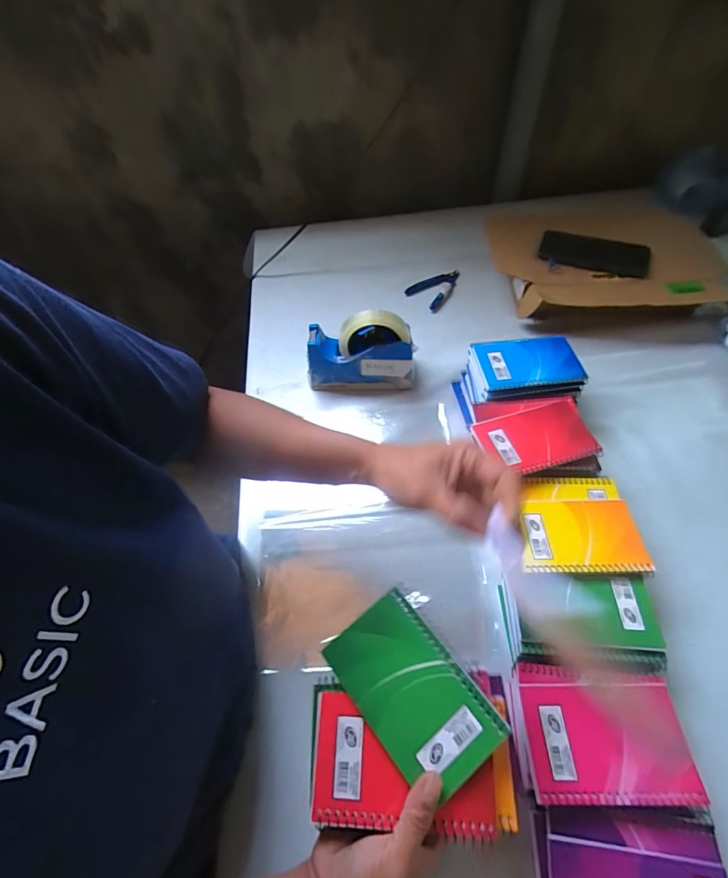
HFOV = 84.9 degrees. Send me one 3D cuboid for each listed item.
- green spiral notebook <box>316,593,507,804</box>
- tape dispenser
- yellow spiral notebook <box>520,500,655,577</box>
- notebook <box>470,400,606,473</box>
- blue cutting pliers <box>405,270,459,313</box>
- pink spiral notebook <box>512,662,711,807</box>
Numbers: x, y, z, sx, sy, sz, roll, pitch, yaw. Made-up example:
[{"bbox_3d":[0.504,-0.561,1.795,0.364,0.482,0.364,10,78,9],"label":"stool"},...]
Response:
[{"bbox_3d":[0.037,0.193,0.305,0.078,0.005,0.129,-38,71,-11],"label":"green spiral notebook"},{"bbox_3d":[-0.008,-0.125,0.585,0.159,0.119,0.057,8,56,9],"label":"tape dispenser"},{"bbox_3d":[0.229,0.103,0.425,0.118,0.016,0.077,0,55,5],"label":"yellow spiral notebook"},{"bbox_3d":[0.208,0.000,0.484,0.127,0.011,0.079,-14,55,-5],"label":"notebook"},{"bbox_3d":[0.141,-0.283,0.745,0.106,0.013,0.073,-36,61,-20],"label":"blue cutting pliers"},{"bbox_3d":[0.205,0.254,0.345,0.129,0.015,0.094,0,55,5],"label":"pink spiral notebook"}]

